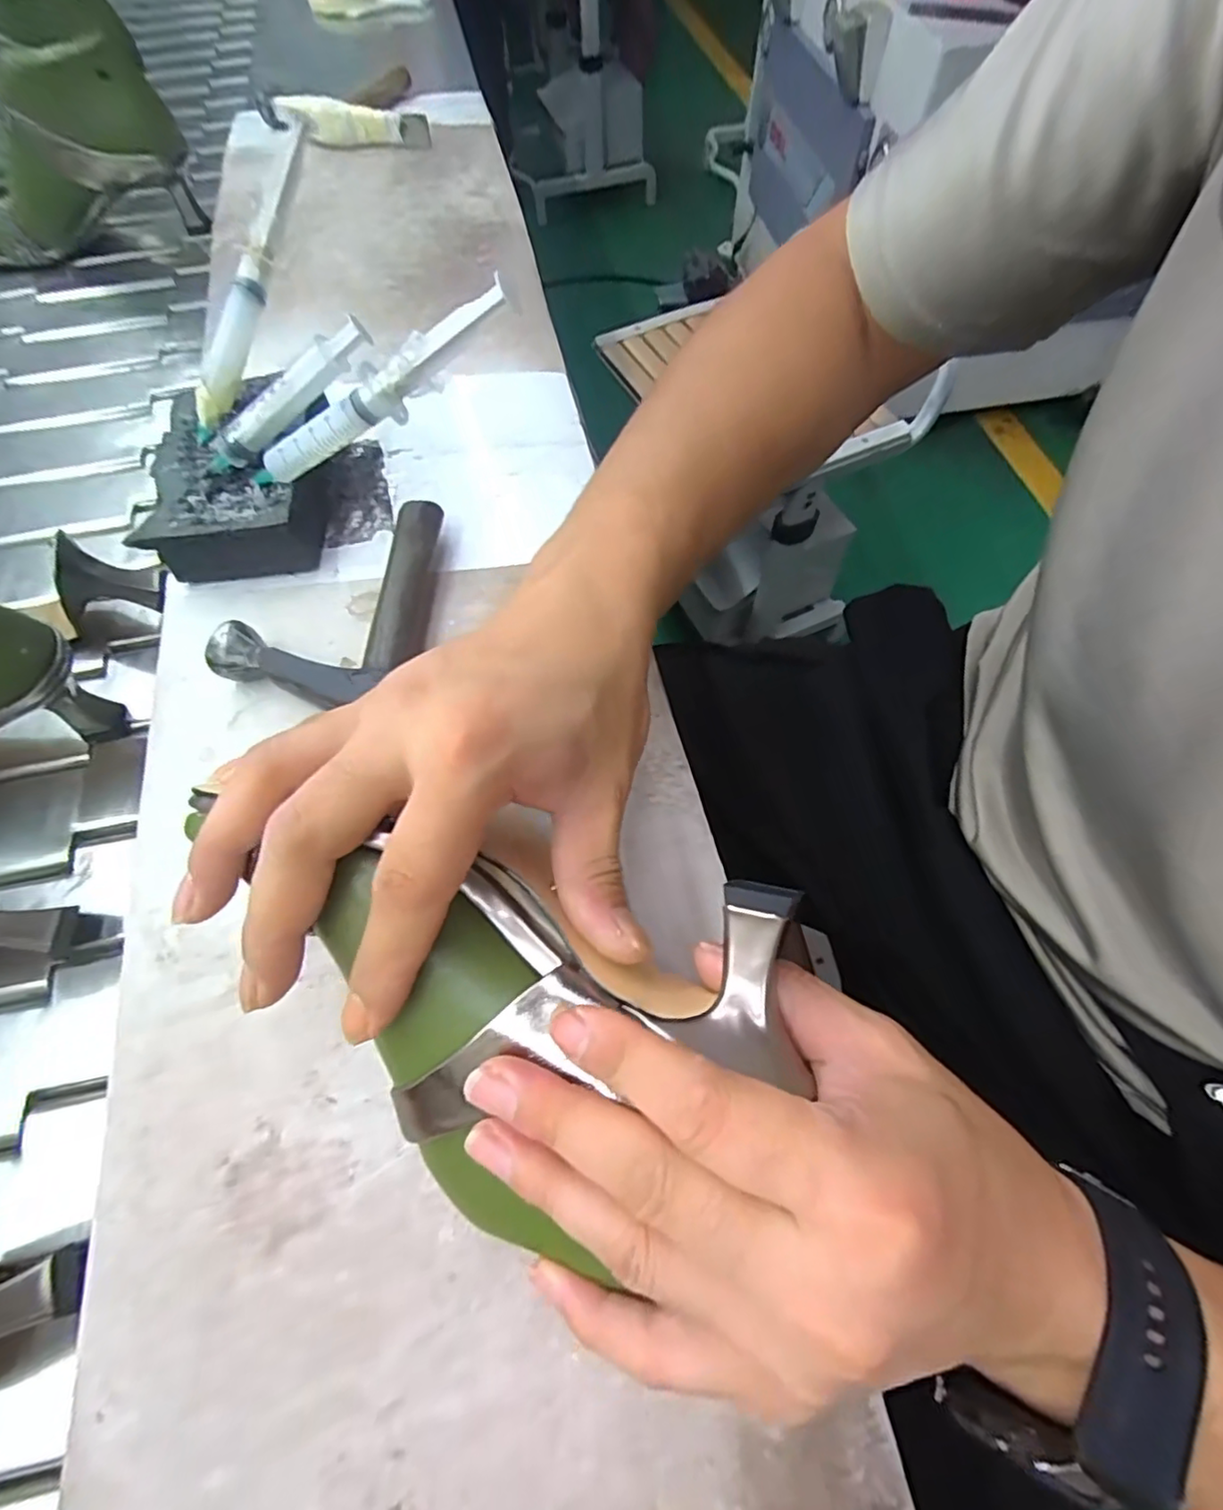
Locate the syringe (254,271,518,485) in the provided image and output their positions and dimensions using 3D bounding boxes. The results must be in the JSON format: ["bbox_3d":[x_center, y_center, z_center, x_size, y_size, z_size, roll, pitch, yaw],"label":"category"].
[{"bbox_3d":[-0.113,-0.167,0.289,0.167,0.023,0.012,-17,57,27],"label":"syringe"}]

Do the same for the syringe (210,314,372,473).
[{"bbox_3d":[-0.166,-0.180,0.309,0.109,0.019,0.012,-31,60,16],"label":"syringe"}]

